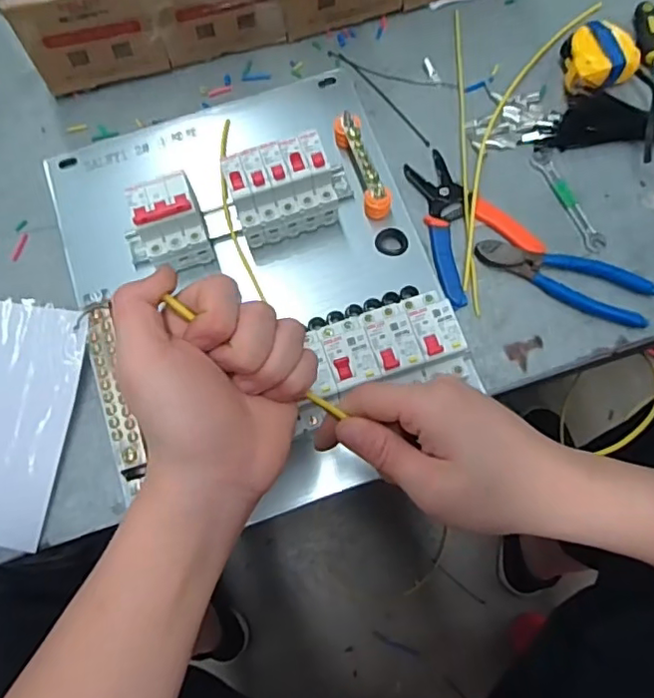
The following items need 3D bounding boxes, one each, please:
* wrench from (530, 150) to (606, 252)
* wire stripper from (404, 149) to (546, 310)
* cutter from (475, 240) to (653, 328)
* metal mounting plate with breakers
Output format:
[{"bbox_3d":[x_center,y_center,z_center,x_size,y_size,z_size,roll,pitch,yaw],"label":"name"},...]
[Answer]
[{"bbox_3d":[0.234,-0.146,0.572,0.022,0.007,0.113,-22,76,-5],"label":"wrench"},{"bbox_3d":[0.120,-0.124,0.564,0.110,0.011,0.144,-36,77,-8],"label":"wire stripper"},{"bbox_3d":[0.218,-0.066,0.546,0.160,0.014,0.048,23,77,7],"label":"cutter"},{"bbox_3d":[-0.069,-0.092,0.526,0.315,0.081,0.362,-19,74,-7],"label":"metal mounting plate with breakers"}]

